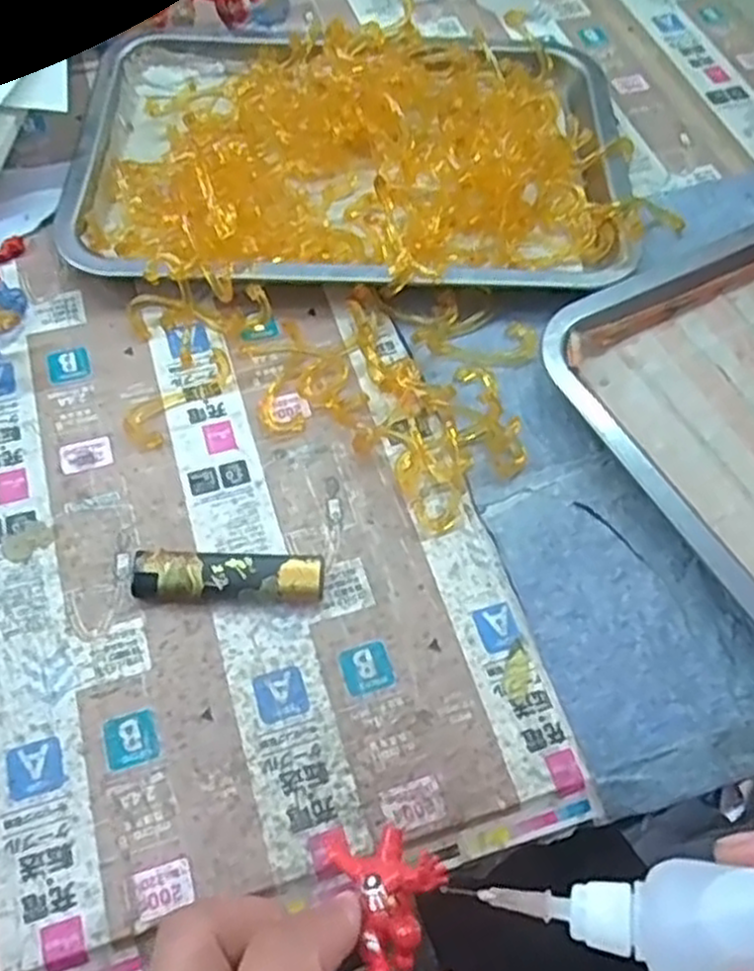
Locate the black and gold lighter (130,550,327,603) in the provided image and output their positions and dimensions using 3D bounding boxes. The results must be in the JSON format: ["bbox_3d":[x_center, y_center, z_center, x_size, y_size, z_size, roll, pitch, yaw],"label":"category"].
[{"bbox_3d":[-0.063,0.039,0.336,0.080,0.013,0.021,3,61,-1],"label":"black and gold lighter"}]

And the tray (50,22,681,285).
[{"bbox_3d":[-0.009,-0.197,0.459,0.317,0.039,0.214,-1,61,-2],"label":"tray"}]

